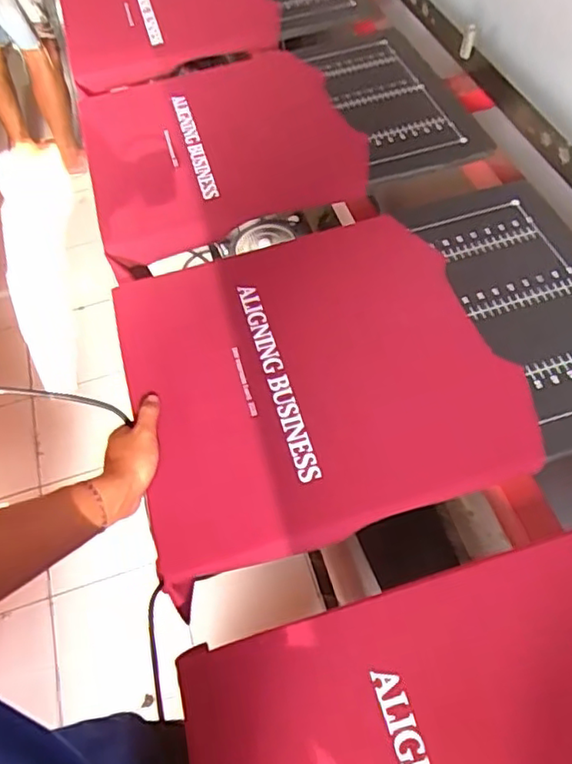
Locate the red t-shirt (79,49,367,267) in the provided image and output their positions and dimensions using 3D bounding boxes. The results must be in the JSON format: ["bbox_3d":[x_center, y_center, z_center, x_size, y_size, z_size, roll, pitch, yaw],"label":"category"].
[{"bbox_3d":[-0.109,-0.395,1.008,0.429,0.061,0.457,-14,50,-10],"label":"red t-shirt"}]

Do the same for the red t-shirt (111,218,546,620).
[{"bbox_3d":[0.021,-0.024,0.714,0.417,0.048,0.419,-18,56,-8],"label":"red t-shirt"}]

